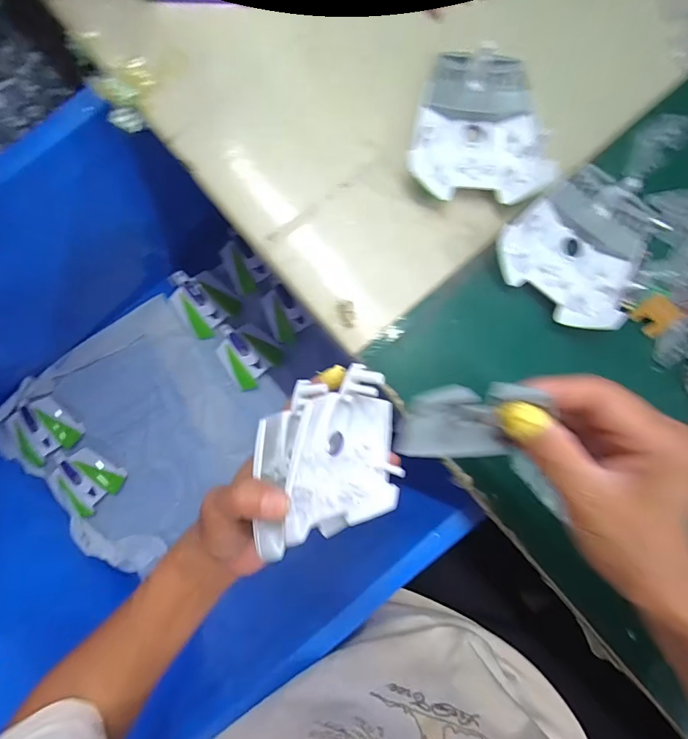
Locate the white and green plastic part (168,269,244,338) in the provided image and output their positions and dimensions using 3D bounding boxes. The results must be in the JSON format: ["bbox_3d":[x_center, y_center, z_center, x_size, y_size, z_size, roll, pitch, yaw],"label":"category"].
[{"bbox_3d":[-0.229,-0.110,0.658,0.090,0.017,0.103,-41,107,1],"label":"white and green plastic part"}]

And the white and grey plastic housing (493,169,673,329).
[{"bbox_3d":[0.177,-0.094,0.305,0.100,0.021,0.112,38,88,-1],"label":"white and grey plastic housing"}]

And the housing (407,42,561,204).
[{"bbox_3d":[0.103,-0.184,0.307,0.104,0.021,0.116,3,89,-3],"label":"housing"}]

